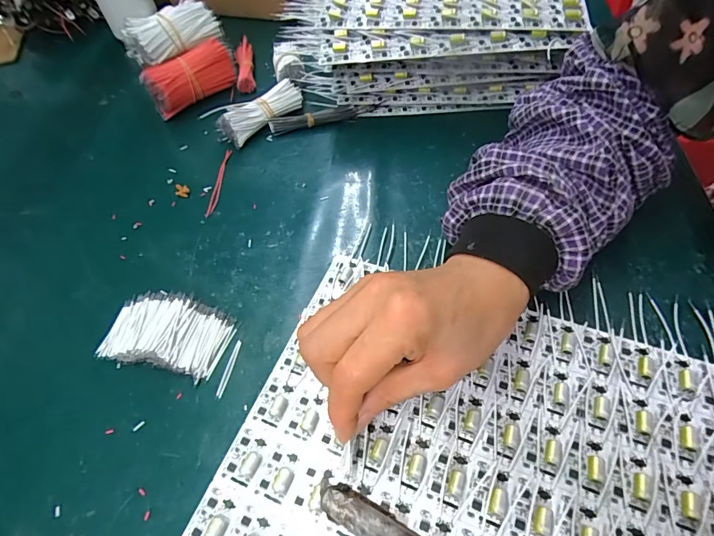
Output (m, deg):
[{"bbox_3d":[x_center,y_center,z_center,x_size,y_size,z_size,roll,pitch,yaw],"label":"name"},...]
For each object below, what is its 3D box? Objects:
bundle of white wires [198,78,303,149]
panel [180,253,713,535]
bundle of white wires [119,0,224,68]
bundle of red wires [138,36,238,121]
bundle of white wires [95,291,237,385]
[{"bbox_3d":[-0.102,-0.160,0.423,0.098,0.032,0.038,-28,58,-14],"label":"bundle of white wires"},{"bbox_3d":[0.068,0.122,0.219,0.285,0.011,0.245,17,58,16],"label":"panel"},{"bbox_3d":[-0.197,-0.251,0.443,0.098,0.047,0.046,-34,60,-19],"label":"bundle of white wires"},{"bbox_3d":[-0.180,-0.209,0.451,0.095,0.050,0.035,-36,60,-19],"label":"bundle of red wires"},{"bbox_3d":[-0.134,0.044,0.286,0.087,0.015,0.053,11,57,12],"label":"bundle of white wires"}]

